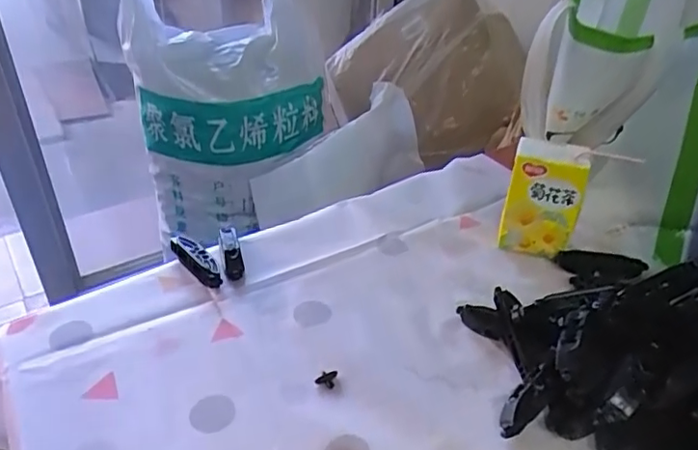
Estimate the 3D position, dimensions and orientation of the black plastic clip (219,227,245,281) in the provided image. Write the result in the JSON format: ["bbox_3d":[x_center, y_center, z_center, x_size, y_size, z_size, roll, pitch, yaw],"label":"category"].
[{"bbox_3d":[-0.113,0.027,0.558,0.018,0.023,0.062,-8,36,-13],"label":"black plastic clip"}]

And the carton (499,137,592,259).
[{"bbox_3d":[0.189,-0.027,0.568,0.068,0.104,0.043,10,36,13],"label":"carton"}]

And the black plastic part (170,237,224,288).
[{"bbox_3d":[-0.144,0.031,0.549,0.021,0.019,0.079,-22,41,-29],"label":"black plastic part"}]

